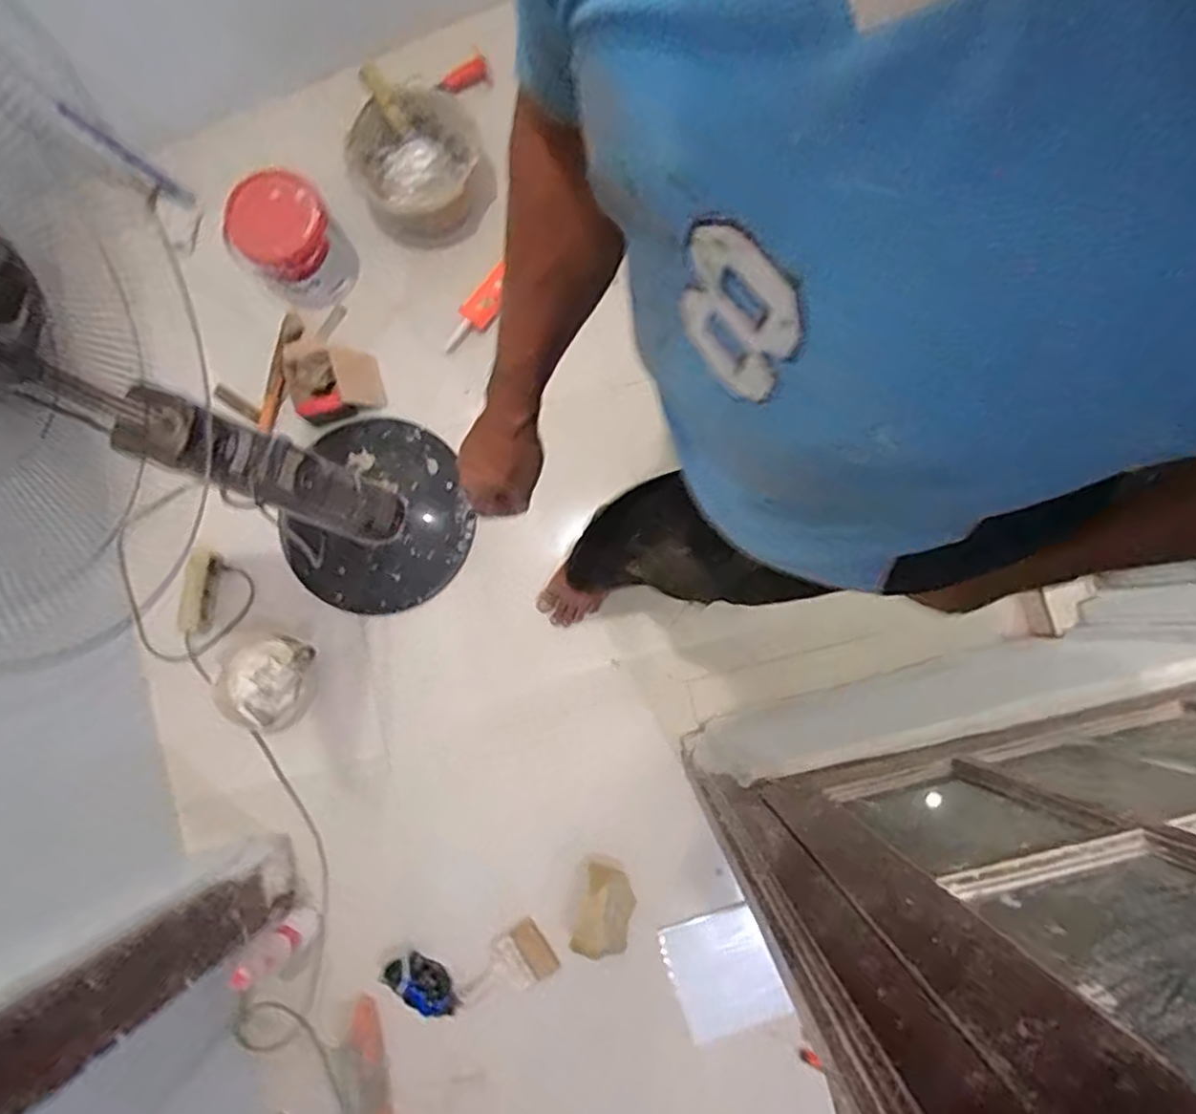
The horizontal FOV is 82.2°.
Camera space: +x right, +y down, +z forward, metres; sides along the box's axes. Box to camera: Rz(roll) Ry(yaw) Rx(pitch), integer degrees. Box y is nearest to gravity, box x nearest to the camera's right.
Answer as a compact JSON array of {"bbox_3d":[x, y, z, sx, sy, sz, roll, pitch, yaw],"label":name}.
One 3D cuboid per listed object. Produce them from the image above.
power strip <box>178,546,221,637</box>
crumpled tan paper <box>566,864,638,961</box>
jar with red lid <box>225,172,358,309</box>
[{"bbox_3d":[-0.769,0.072,1.318,0.046,0.050,0.181,24,111,5],"label":"power strip"},{"bbox_3d":[0.014,0.667,1.287,0.099,0.043,0.149,13,84,3],"label":"crumpled tan paper"},{"bbox_3d":[-0.592,-0.611,1.333,0.203,0.188,0.169,-39,84,-3],"label":"jar with red lid"}]

